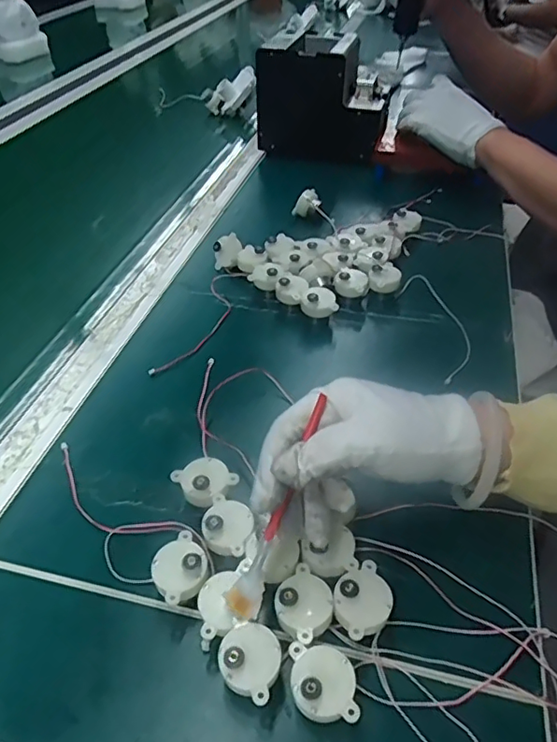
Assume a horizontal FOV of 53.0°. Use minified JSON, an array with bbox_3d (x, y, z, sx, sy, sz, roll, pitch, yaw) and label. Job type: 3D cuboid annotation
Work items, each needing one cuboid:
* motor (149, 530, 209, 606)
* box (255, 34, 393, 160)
[{"bbox_3d":[-0.058,0.120,0.331,0.032,0.031,0.036,-29,51,-26],"label":"motor"},{"bbox_3d":[0.072,-0.393,0.824,0.181,0.152,0.115,15,44,17],"label":"box"}]

